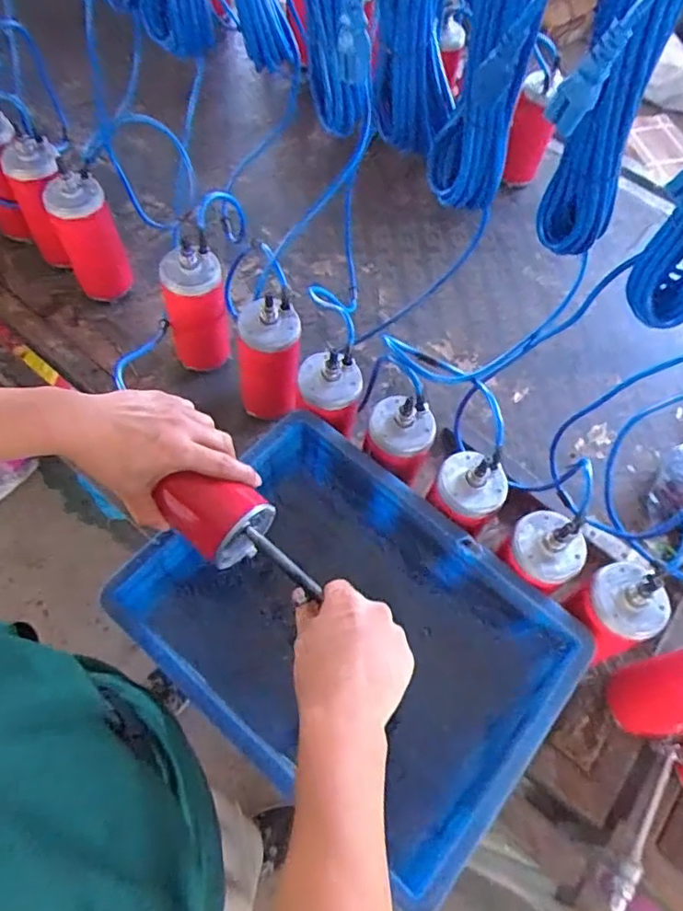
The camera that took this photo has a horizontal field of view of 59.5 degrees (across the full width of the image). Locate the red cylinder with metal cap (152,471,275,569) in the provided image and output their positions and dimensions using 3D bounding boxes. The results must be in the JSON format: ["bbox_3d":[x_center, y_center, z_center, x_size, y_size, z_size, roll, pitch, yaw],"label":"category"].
[{"bbox_3d":[-0.118,0.057,0.574,0.090,0.076,0.073,40,67,16],"label":"red cylinder with metal cap"}]

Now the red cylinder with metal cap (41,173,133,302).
[{"bbox_3d":[-0.347,-0.289,0.837,0.074,0.188,0.077,-21,66,-14],"label":"red cylinder with metal cap"}]

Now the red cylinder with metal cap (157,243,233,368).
[{"bbox_3d":[-0.192,-0.191,0.791,0.079,0.167,0.064,-6,63,-7],"label":"red cylinder with metal cap"}]

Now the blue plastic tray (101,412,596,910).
[{"bbox_3d":[0.006,0.177,0.618,0.395,0.089,0.295,39,66,15],"label":"blue plastic tray"}]

